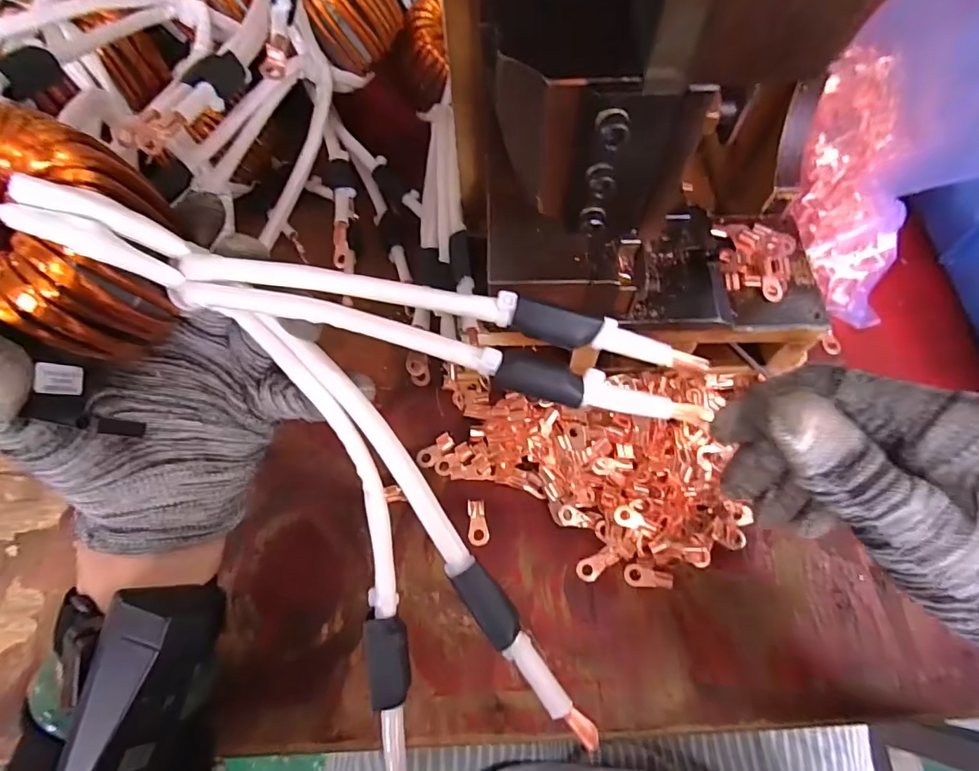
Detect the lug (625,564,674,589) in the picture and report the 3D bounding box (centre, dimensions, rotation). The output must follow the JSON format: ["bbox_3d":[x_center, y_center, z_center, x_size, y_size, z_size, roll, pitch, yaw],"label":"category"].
[{"bbox_3d":[0.087,0.106,0.271,0.025,0.004,0.011,4,66,18],"label":"lug"}]

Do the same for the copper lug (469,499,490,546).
[{"bbox_3d":[-0.006,0.080,0.286,0.012,0.004,0.025,0,66,1],"label":"copper lug"}]

